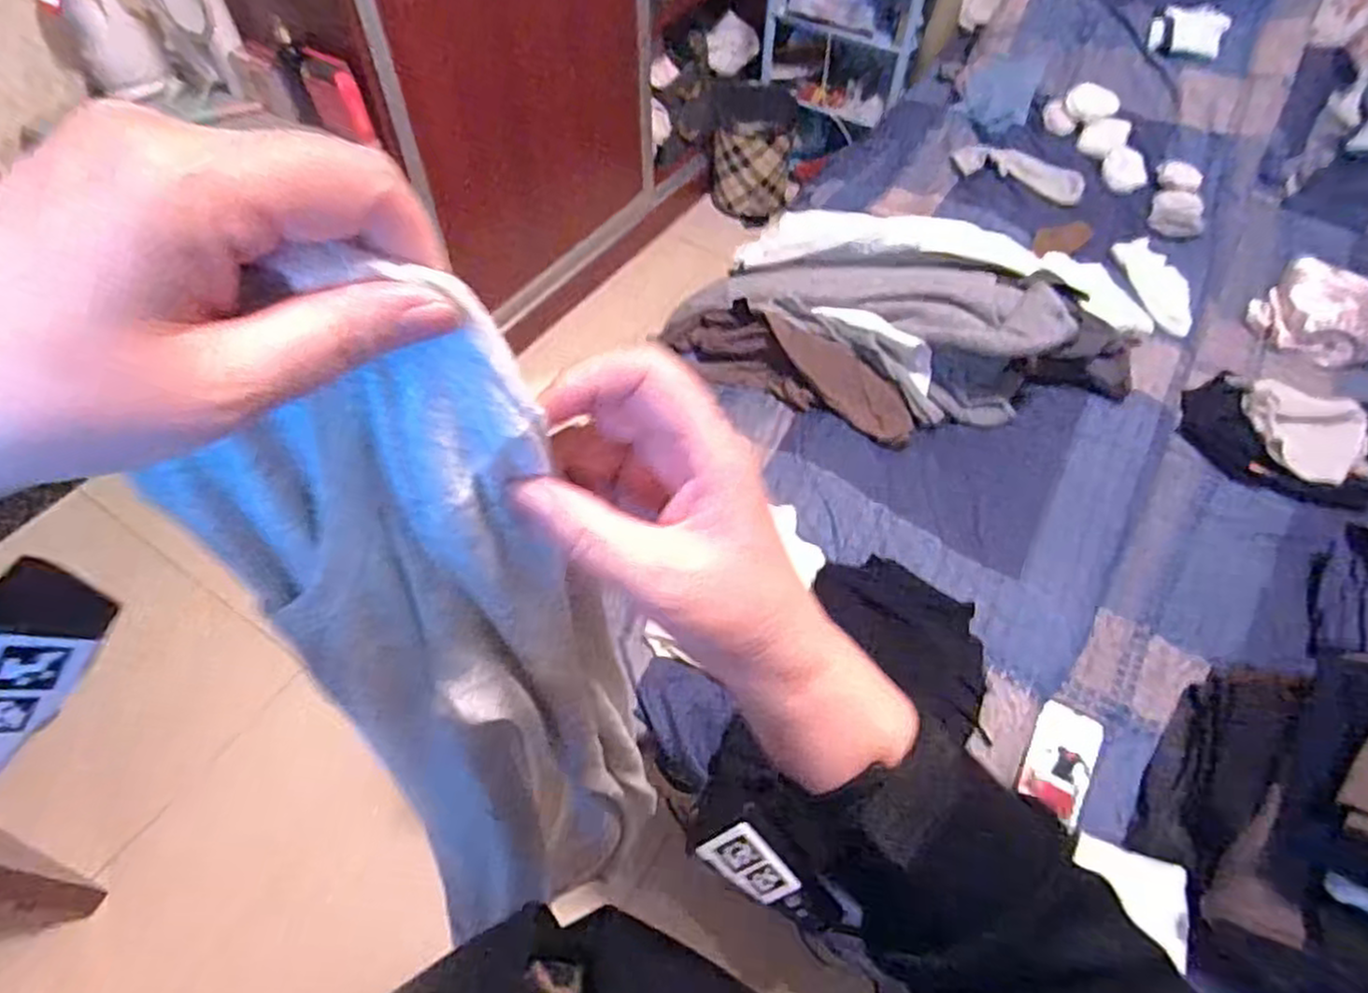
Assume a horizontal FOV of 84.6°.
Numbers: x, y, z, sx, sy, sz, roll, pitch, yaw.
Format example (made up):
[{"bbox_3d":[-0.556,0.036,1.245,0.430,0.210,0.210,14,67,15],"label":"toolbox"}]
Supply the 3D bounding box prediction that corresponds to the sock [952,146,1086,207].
[{"bbox_3d":[0.643,-0.632,1.447,0.250,0.027,0.078,29,60,18],"label":"sock"}]

